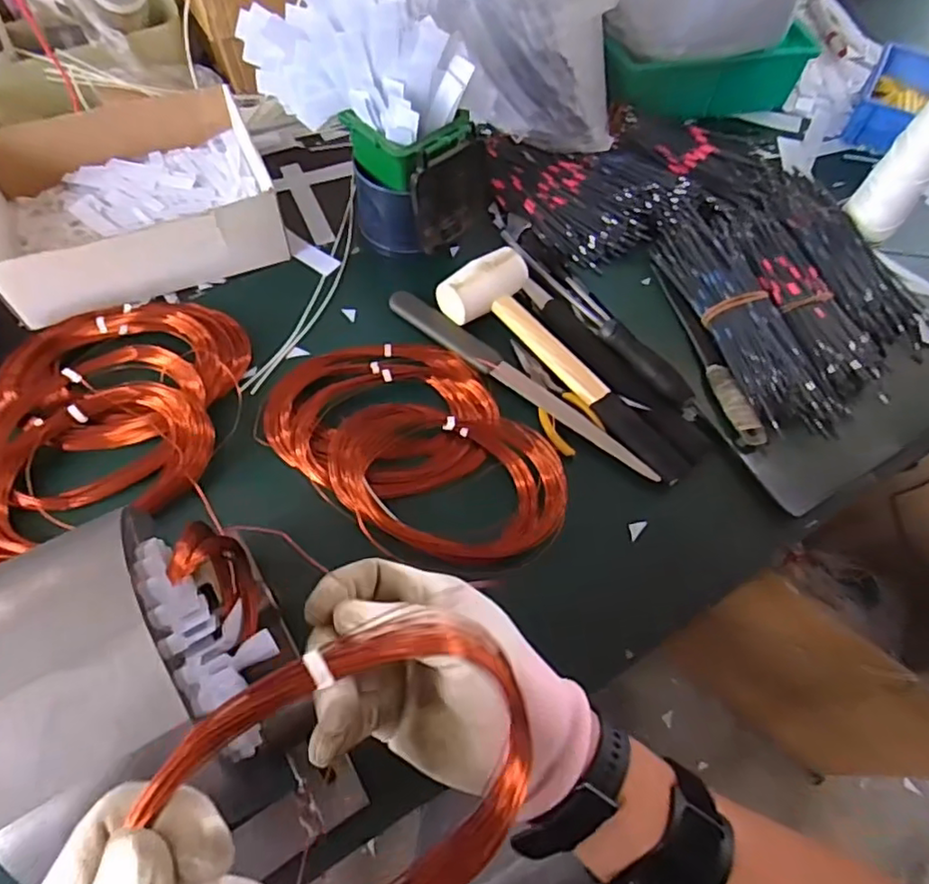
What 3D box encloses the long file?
[{"bbox_3d":[0.044,-0.054,0.534,0.279,0.009,0.027,37,65,16],"label":"long file"}]

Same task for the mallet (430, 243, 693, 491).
[{"bbox_3d":[0.091,-0.069,0.518,0.077,0.036,0.251,-38,70,-22],"label":"mallet"}]

